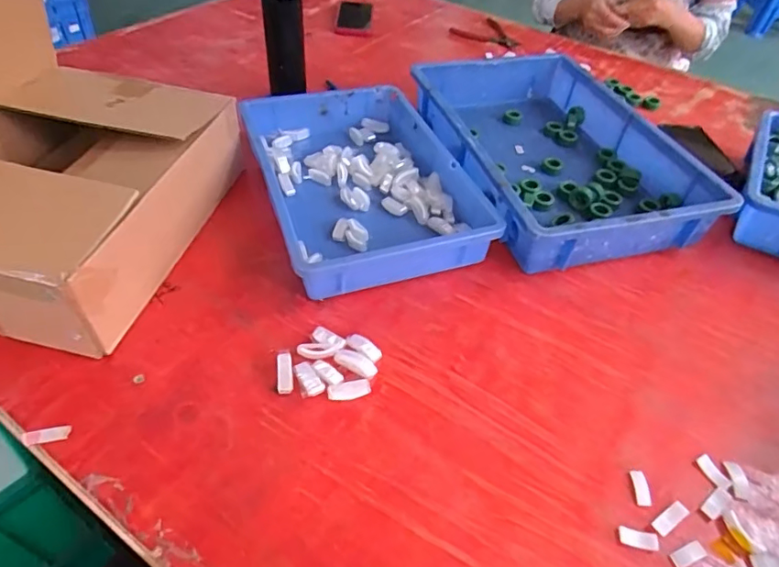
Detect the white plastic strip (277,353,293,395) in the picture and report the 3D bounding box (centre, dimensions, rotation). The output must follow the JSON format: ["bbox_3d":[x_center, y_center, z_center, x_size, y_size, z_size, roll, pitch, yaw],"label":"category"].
[{"bbox_3d":[-0.101,0.086,0.499,0.015,0.007,0.039,-4,65,-9],"label":"white plastic strip"}]

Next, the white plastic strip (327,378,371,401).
[{"bbox_3d":[-0.038,0.101,0.492,0.040,0.005,0.016,-11,86,-8],"label":"white plastic strip"}]

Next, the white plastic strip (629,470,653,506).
[{"bbox_3d":[0.217,0.176,0.447,0.015,0.004,0.031,7,45,2],"label":"white plastic strip"}]

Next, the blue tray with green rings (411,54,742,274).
[{"bbox_3d":[0.227,-0.205,0.769,0.291,0.082,0.451,-9,47,-14],"label":"blue tray with green rings"}]

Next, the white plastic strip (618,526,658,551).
[{"bbox_3d":[0.200,0.205,0.418,0.030,0.004,0.014,9,45,4],"label":"white plastic strip"}]

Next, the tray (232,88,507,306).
[{"bbox_3d":[-0.039,-0.140,0.689,0.238,0.066,0.364,-11,47,-15],"label":"tray"}]

